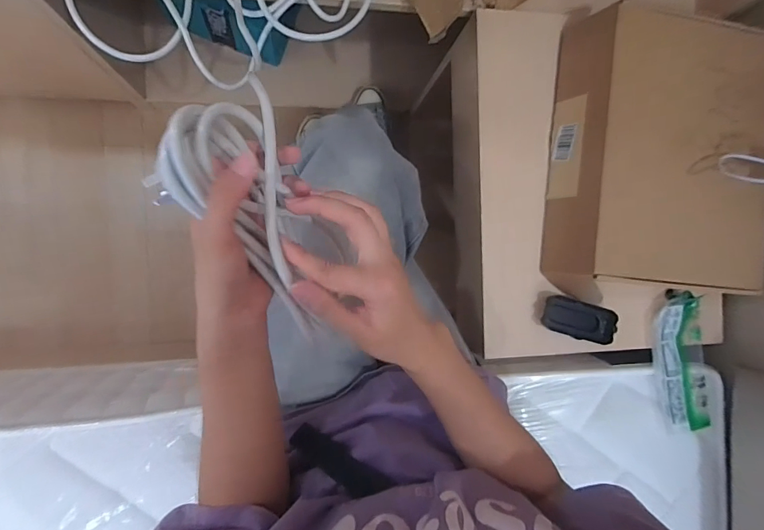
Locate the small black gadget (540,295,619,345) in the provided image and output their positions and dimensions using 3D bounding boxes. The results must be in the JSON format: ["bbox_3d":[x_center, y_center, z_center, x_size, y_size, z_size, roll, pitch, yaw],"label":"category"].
[{"bbox_3d":[0.284,0.079,0.610,0.108,0.031,0.052,16,89,-9],"label":"small black gadget"}]

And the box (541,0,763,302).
[{"bbox_3d":[0.386,-0.144,0.587,0.272,0.111,0.374,5,90,-9],"label":"box"}]

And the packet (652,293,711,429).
[{"bbox_3d":[0.458,0.145,0.638,0.085,0.030,0.205,-8,92,-9],"label":"packet"}]

